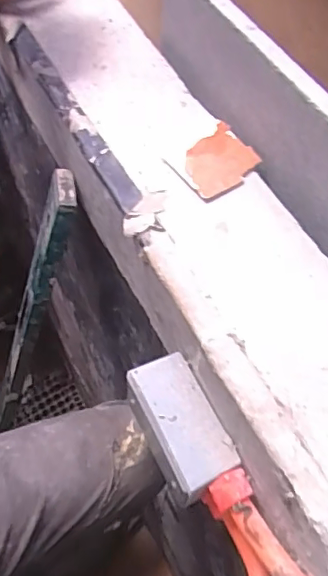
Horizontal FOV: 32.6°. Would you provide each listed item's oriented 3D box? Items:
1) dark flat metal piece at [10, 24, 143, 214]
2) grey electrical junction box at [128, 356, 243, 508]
[{"bbox_3d":[-0.100,-0.188,0.592,0.024,0.008,0.300,-23,60,-18],"label":"dark flat metal piece"},{"bbox_3d":[0.012,0.123,0.493,0.060,0.042,0.113,-21,61,-17],"label":"grey electrical junction box"}]

